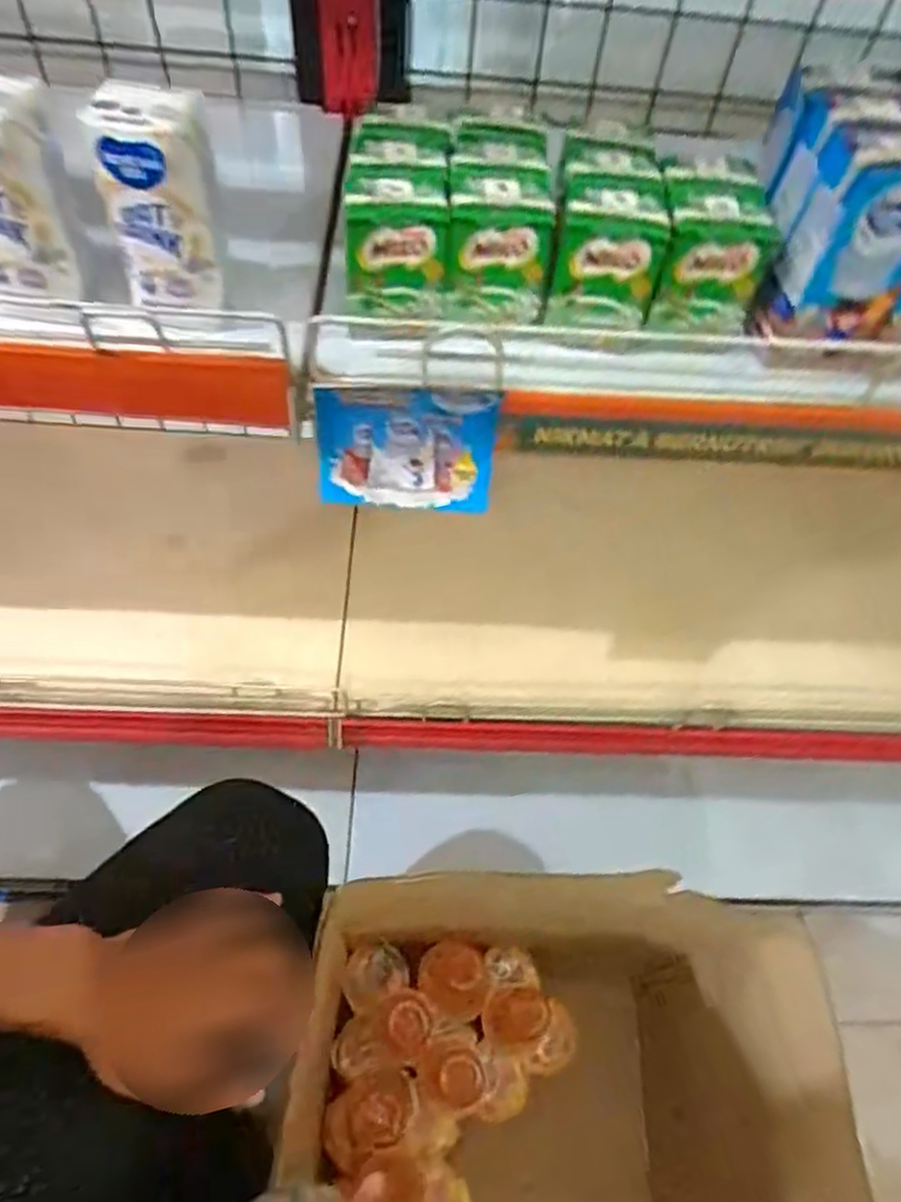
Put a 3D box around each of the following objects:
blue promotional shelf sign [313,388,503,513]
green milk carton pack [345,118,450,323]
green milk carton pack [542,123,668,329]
[{"bbox_3d":[-0.025,-0.086,0.412,0.099,0.072,0.012,2,39,-2],"label":"blue promotional shelf sign"},{"bbox_3d":[-0.030,-0.211,0.401,0.055,0.060,0.104,2,57,-4],"label":"green milk carton pack"},{"bbox_3d":[0.084,-0.205,0.405,0.061,0.059,0.099,8,57,1],"label":"green milk carton pack"}]

